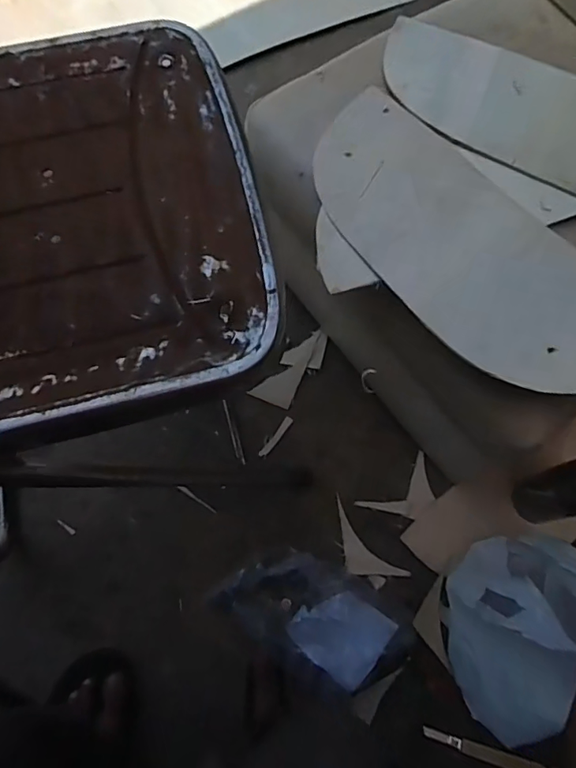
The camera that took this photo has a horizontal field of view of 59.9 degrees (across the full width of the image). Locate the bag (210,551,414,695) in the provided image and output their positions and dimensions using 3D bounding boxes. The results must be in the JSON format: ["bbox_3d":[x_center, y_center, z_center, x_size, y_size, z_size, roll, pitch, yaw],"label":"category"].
[{"bbox_3d":[0.040,0.293,0.639,0.241,0.056,0.112,26,74,7],"label":"bag"}]

